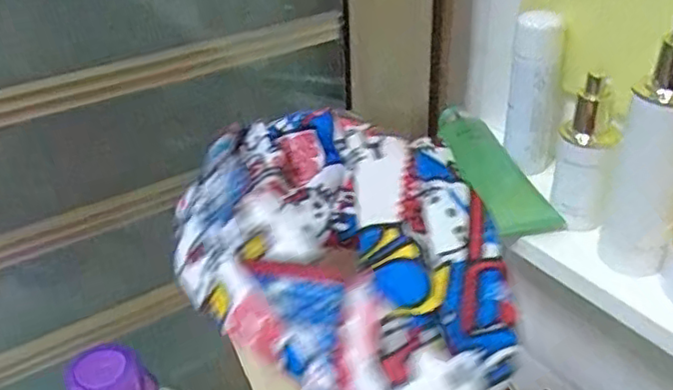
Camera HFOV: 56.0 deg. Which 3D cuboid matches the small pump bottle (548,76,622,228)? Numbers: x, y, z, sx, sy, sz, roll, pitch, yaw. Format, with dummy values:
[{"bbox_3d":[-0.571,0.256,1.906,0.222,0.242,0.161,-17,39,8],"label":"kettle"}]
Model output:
[{"bbox_3d":[0.164,-0.025,0.417,0.034,0.105,0.028,10,35,19],"label":"small pump bottle"}]

